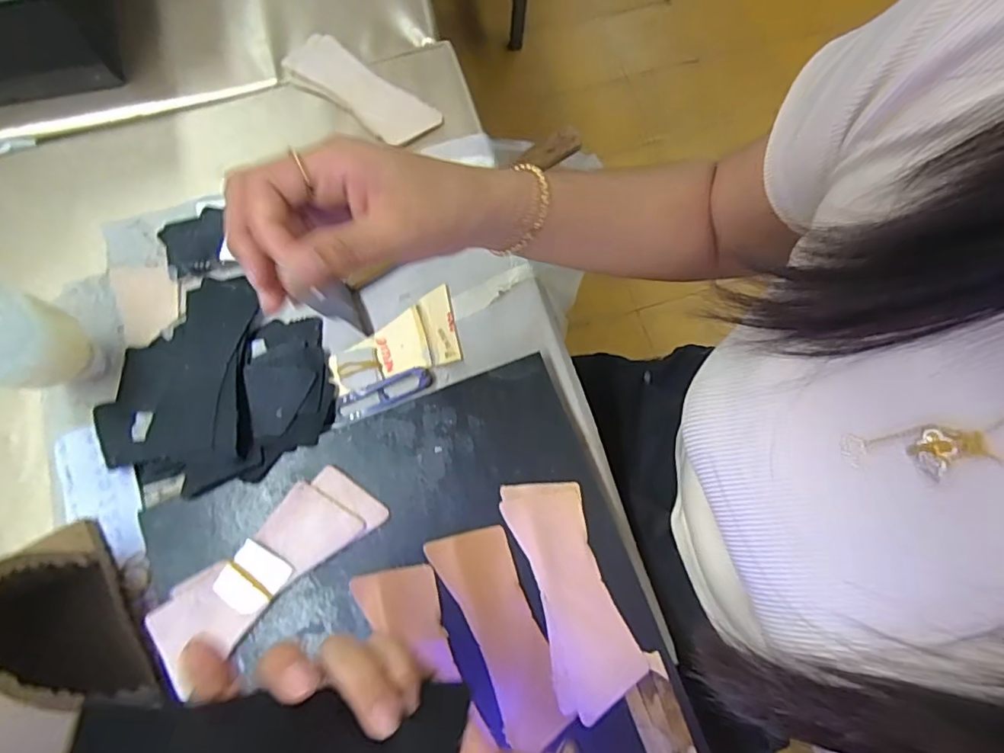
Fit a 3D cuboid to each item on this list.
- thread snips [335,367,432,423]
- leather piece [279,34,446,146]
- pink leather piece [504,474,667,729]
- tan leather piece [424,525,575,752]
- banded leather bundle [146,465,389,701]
[{"bbox_3d":[-0.091,0.013,0.427,0.077,0.008,0.021,-21,75,-8],"label":"thread snips"},{"bbox_3d":[-0.126,-0.254,0.494,0.148,0.009,0.052,36,75,8],"label":"leather piece"},{"bbox_3d":[0.053,0.144,0.382,0.068,0.004,0.151,-15,77,-11],"label":"pink leather piece"},{"bbox_3d":[-0.002,0.172,0.377,0.051,0.011,0.139,-21,78,-9],"label":"tan leather piece"},{"bbox_3d":[-0.156,0.127,0.371,0.156,0.012,0.053,-41,79,-13],"label":"banded leather bundle"}]

